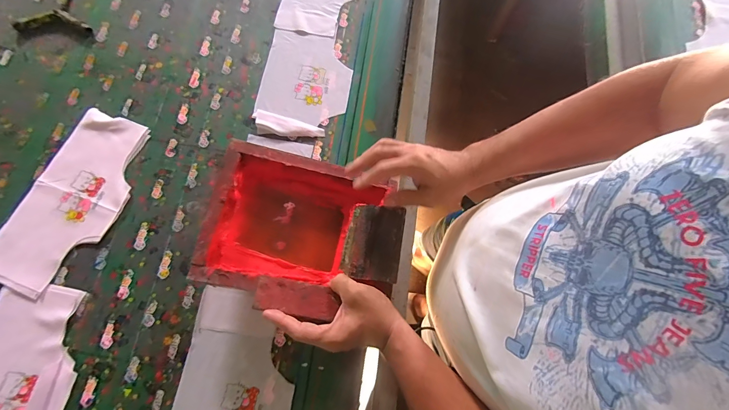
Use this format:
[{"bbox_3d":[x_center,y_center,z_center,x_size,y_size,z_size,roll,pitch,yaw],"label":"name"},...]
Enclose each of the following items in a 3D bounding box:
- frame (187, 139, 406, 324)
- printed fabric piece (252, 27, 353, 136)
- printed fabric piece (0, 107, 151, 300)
[{"bbox_3d":[-0.088,0.042,0.485,0.272,0.080,0.228,14,62,-5],"label":"frame"},{"bbox_3d":[-0.110,-0.228,0.613,0.161,0.009,0.220,9,74,0],"label":"printed fabric piece"},{"bbox_3d":[-0.477,-0.011,0.539,0.152,0.009,0.305,24,75,5],"label":"printed fabric piece"}]

